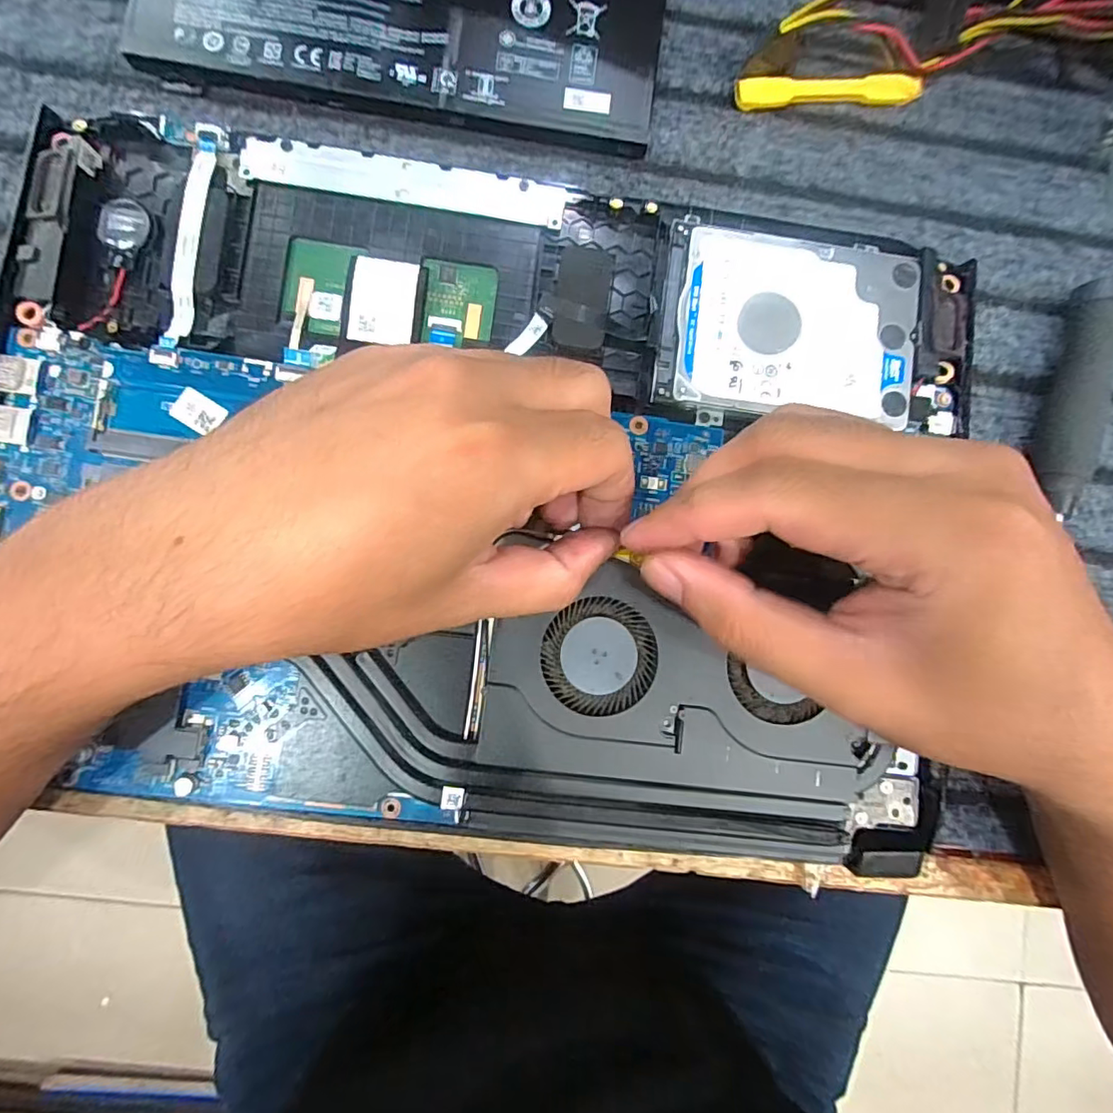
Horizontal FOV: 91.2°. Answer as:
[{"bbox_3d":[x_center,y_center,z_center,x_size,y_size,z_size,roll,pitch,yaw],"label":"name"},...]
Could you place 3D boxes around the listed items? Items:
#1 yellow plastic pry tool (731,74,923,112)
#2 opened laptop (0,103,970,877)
[{"bbox_3d":[0.117,-0.200,0.234,0.080,0.008,0.011,-3,88,-4],"label":"yellow plastic pry tool"},{"bbox_3d":[-0.027,-0.024,0.203,0.353,0.017,0.245,8,87,-3],"label":"opened laptop"}]

